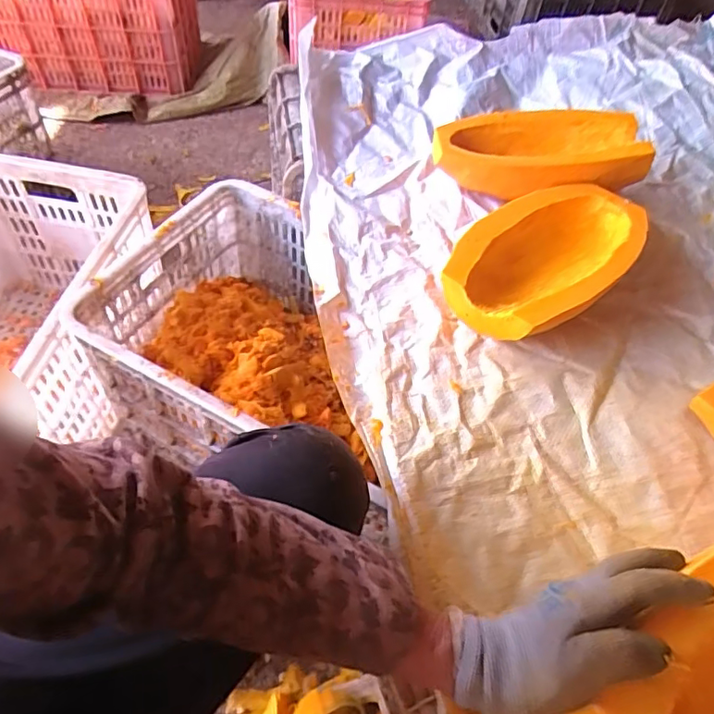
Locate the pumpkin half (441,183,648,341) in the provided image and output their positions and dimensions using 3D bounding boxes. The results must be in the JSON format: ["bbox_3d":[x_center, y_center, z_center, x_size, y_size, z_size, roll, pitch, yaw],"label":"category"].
[{"bbox_3d":[0.211,-0.105,0.619,0.262,0.076,0.144,-36,64,-28],"label":"pumpkin half"}]

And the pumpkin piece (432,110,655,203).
[{"bbox_3d":[0.237,-0.264,0.717,0.253,0.067,0.146,1,53,-5],"label":"pumpkin piece"}]

